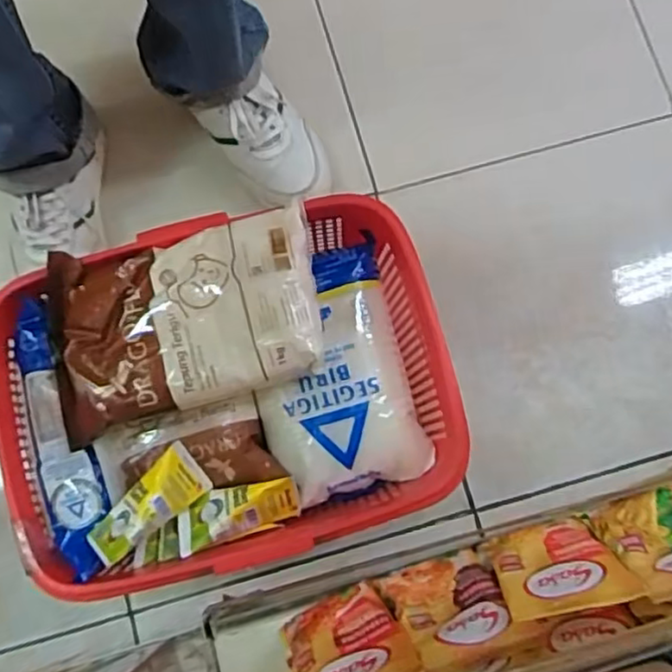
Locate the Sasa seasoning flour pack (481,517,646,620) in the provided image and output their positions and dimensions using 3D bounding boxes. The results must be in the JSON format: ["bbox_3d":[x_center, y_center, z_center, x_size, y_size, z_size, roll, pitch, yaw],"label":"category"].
[{"bbox_3d":[0.178,0.188,0.549,0.094,0.103,0.019,-17,114,0],"label":"Sasa seasoning flour pack"}]

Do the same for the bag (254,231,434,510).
[{"bbox_3d":[-0.006,0.036,0.613,0.141,0.044,0.214,-16,80,-4],"label":"bag"}]

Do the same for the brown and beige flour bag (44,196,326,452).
[{"bbox_3d":[-0.132,-0.015,0.575,0.232,0.042,0.148,-13,80,-3],"label":"brown and beige flour bag"}]

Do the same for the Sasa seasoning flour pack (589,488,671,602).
[{"bbox_3d":[0.277,0.168,0.551,0.095,0.114,0.014,-12,111,-3],"label":"Sasa seasoning flour pack"}]

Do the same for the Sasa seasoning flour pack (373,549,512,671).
[{"bbox_3d":[0.092,0.221,0.545,0.085,0.112,0.019,-20,111,-6],"label":"Sasa seasoning flour pack"}]

